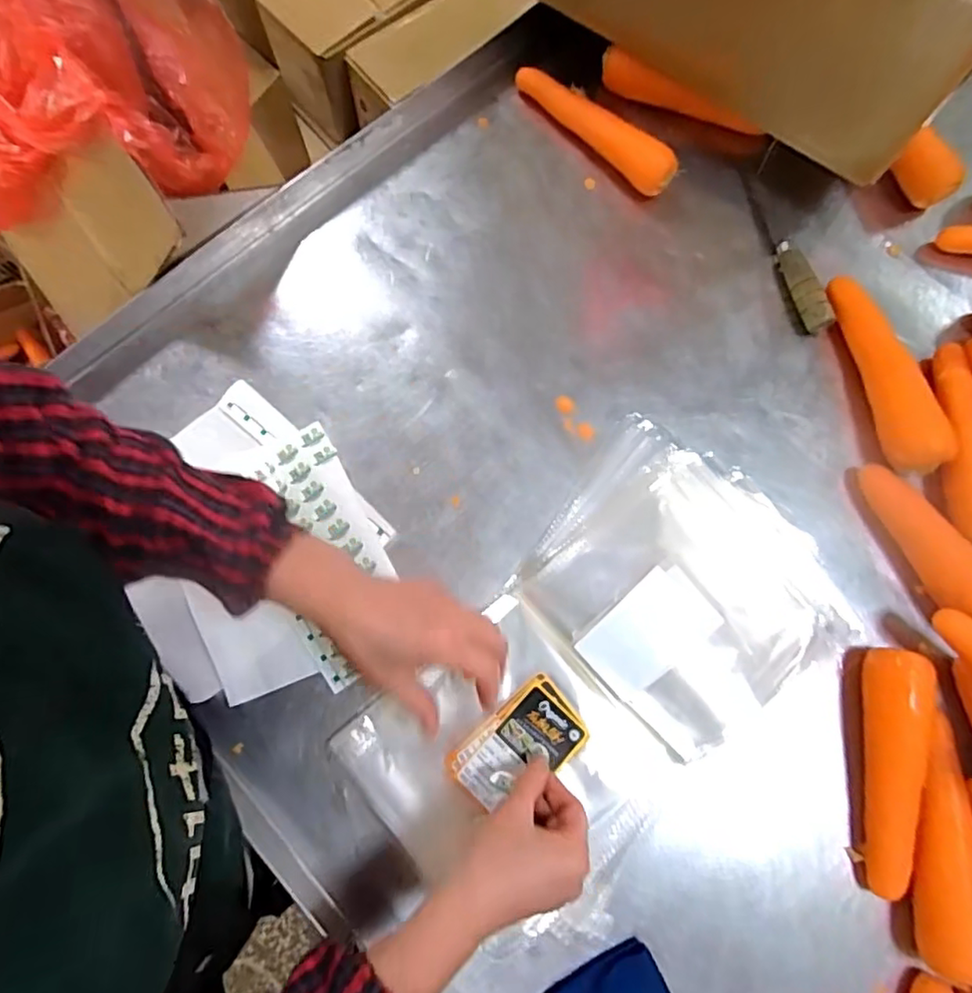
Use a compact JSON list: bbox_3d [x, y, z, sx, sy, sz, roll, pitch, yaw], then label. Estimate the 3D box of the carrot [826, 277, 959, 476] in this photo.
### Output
[{"bbox_3d":[0.374,-0.118,0.570,0.040,0.046,0.201,-12,76,-5],"label":"carrot"}]

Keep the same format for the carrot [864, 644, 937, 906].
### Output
[{"bbox_3d":[0.332,0.220,0.489,0.035,0.042,0.184,9,76,1],"label":"carrot"}]

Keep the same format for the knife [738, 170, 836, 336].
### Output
[{"bbox_3d":[0.296,-0.250,0.608,0.022,0.034,0.194,-16,76,-5],"label":"knife"}]

